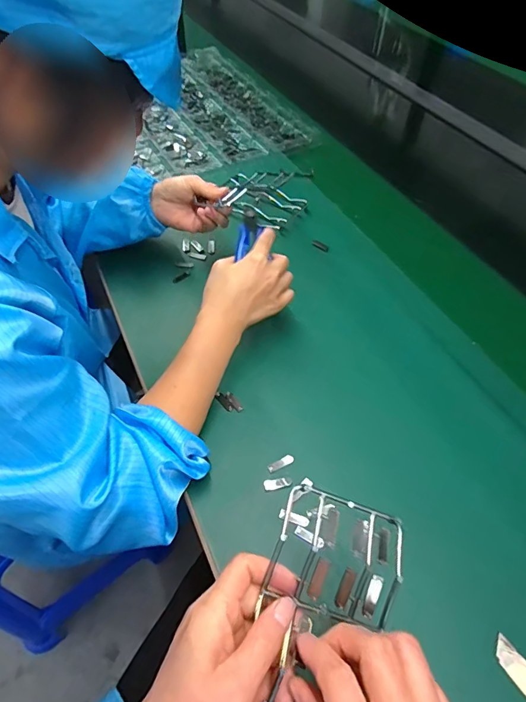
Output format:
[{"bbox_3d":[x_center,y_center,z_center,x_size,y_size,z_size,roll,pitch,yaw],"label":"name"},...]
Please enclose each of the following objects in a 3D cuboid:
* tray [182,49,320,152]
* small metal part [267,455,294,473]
[{"bbox_3d":[-0.047,-0.570,0.949,0.112,0.021,0.498,-25,57,-19],"label":"tray"},{"bbox_3d":[0.019,0.114,0.437,0.029,0.004,0.009,-21,56,-16],"label":"small metal part"}]

